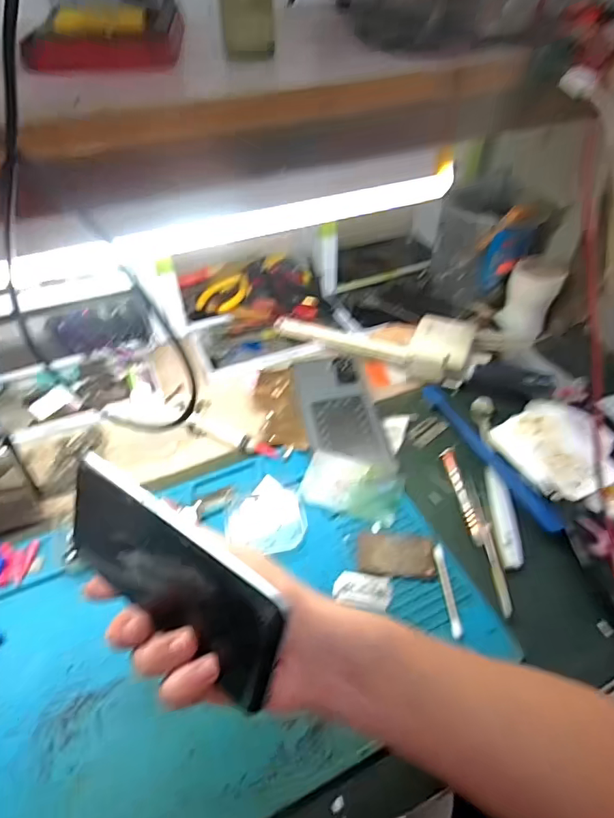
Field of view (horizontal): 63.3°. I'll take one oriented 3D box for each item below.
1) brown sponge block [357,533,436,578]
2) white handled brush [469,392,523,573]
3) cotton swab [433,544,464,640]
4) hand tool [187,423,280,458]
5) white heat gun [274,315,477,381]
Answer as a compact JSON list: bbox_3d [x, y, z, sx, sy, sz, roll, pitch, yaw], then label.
[{"bbox_3d":[0.071,0.118,0.400,0.059,0.006,0.035,4,47,3],"label":"brown sponge block"},{"bbox_3d":[0.172,0.056,0.453,0.019,0.007,0.183,4,47,3],"label":"white handled brush"},{"bbox_3d":[0.107,0.137,0.380,0.007,0.006,0.073,-1,47,-2],"label":"cotton swab"},{"bbox_3d":[-0.074,0.031,0.484,0.100,0.014,0.013,18,49,15],"label":"hand tool"},{"bbox_3d":[0.077,-0.089,0.561,0.225,0.042,0.066,22,51,18],"label":"white heat gun"}]

